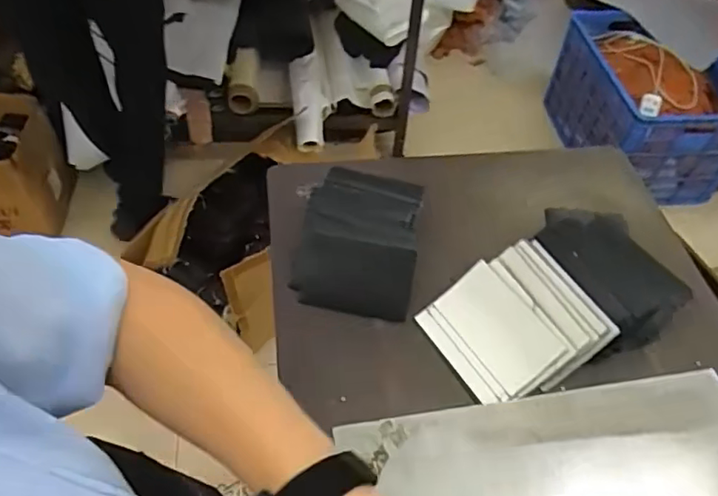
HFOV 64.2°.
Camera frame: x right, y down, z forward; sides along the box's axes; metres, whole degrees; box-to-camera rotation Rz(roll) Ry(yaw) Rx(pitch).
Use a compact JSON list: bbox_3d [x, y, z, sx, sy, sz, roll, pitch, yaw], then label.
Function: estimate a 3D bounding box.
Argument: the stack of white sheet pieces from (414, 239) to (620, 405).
[{"bbox_3d":[0.132,0.065,0.492,0.125,0.022,0.114,-38,59,2],"label":"stack of white sheet pieces"}]

